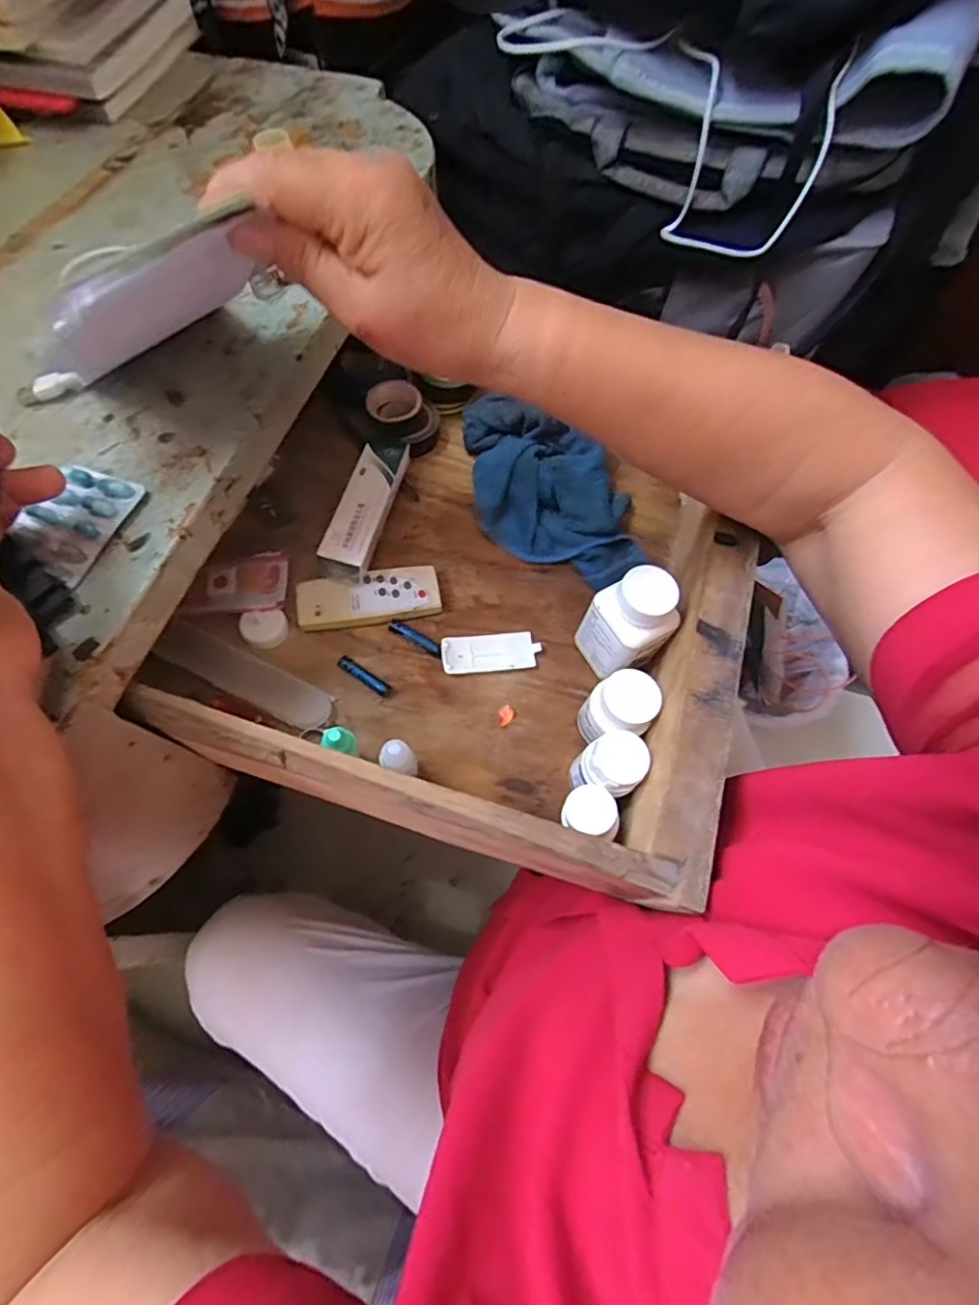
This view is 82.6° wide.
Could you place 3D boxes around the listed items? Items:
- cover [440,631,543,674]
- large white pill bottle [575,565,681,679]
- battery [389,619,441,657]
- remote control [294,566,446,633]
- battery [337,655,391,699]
[{"bbox_3d":[0.001,-0.001,0.411,0.071,0.010,0.029,-6,66,-4],"label":"cover"},{"bbox_3d":[0.093,-0.016,0.376,0.048,0.086,0.051,-36,71,-16],"label":"large white pill bottle"},{"bbox_3d":[-0.053,-0.010,0.406,0.044,0.008,0.009,28,68,11],"label":"battery"},{"bbox_3d":[-0.088,-0.040,0.412,0.101,0.016,0.039,-11,66,-6],"label":"remote control"},{"bbox_3d":[-0.088,0.016,0.392,0.043,0.008,0.010,33,69,13],"label":"battery"}]

